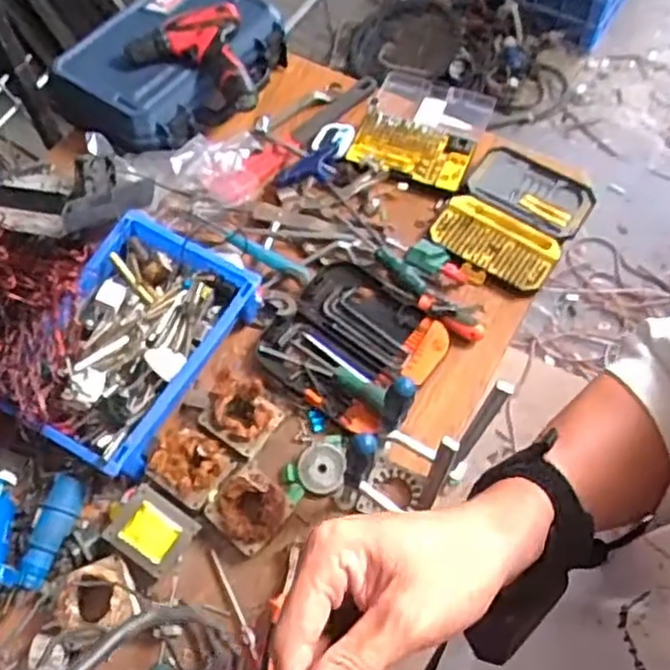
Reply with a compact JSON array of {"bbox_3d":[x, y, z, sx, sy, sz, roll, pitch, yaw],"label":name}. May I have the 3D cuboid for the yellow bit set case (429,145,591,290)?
[{"bbox_3d":[0.279,-0.188,1.091,0.183,0.024,0.236,31,65,18],"label":"yellow bit set case"}]

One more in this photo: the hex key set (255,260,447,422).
[{"bbox_3d":[0.026,0.009,0.969,0.215,0.025,0.206,32,65,18],"label":"hex key set"}]

